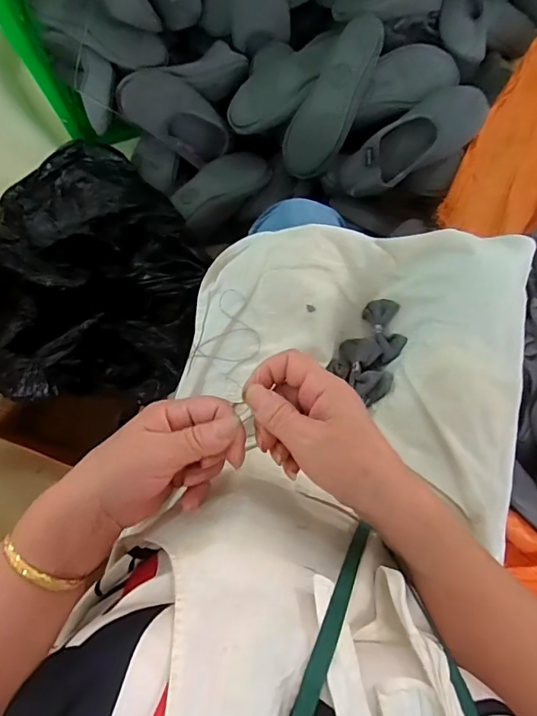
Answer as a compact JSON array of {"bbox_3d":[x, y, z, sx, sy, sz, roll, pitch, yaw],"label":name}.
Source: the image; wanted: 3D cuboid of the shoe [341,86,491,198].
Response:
[{"bbox_3d":[0.235,-0.356,0.772,0.249,0.060,0.096,-29,79,12],"label":"shoe"}]

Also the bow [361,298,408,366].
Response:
[{"bbox_3d":[0.133,-0.033,0.532,0.034,0.024,0.078,-8,66,-2],"label":"bow"}]

